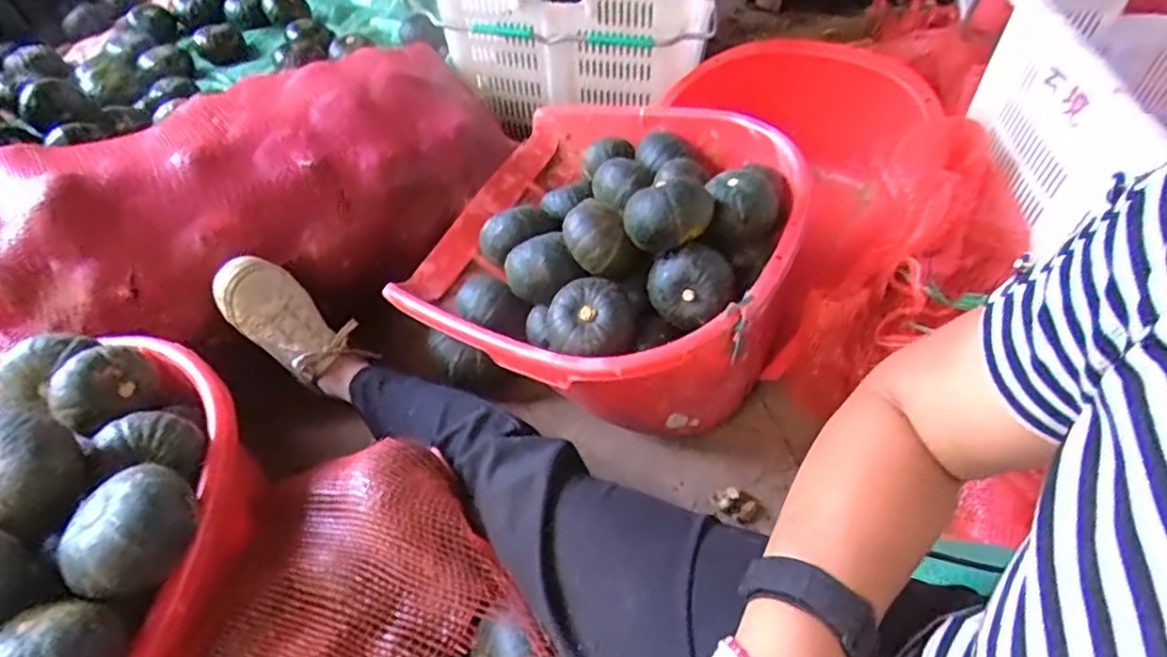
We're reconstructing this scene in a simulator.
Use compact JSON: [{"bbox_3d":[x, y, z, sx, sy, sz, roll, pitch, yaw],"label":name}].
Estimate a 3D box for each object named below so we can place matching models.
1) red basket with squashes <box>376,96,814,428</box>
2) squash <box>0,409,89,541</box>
[{"bbox_3d":[0.040,-0.111,0.813,0.419,0.250,0.445,26,56,19],"label":"red basket with squashes"},{"bbox_3d":[-0.444,0.118,0.502,0.082,0.080,0.097,23,55,17],"label":"squash"}]

